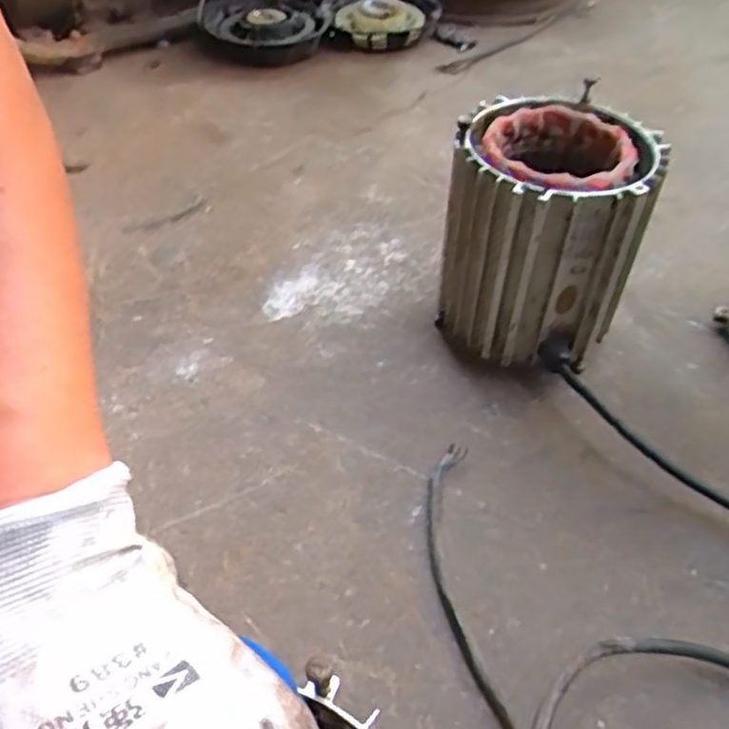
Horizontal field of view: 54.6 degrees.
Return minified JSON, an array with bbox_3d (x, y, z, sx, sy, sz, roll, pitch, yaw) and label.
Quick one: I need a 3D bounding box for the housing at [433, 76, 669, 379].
[{"bbox_3d":[0.141,-0.096,0.559,0.140,0.173,0.147,17,48,15],"label":"housing"}]

